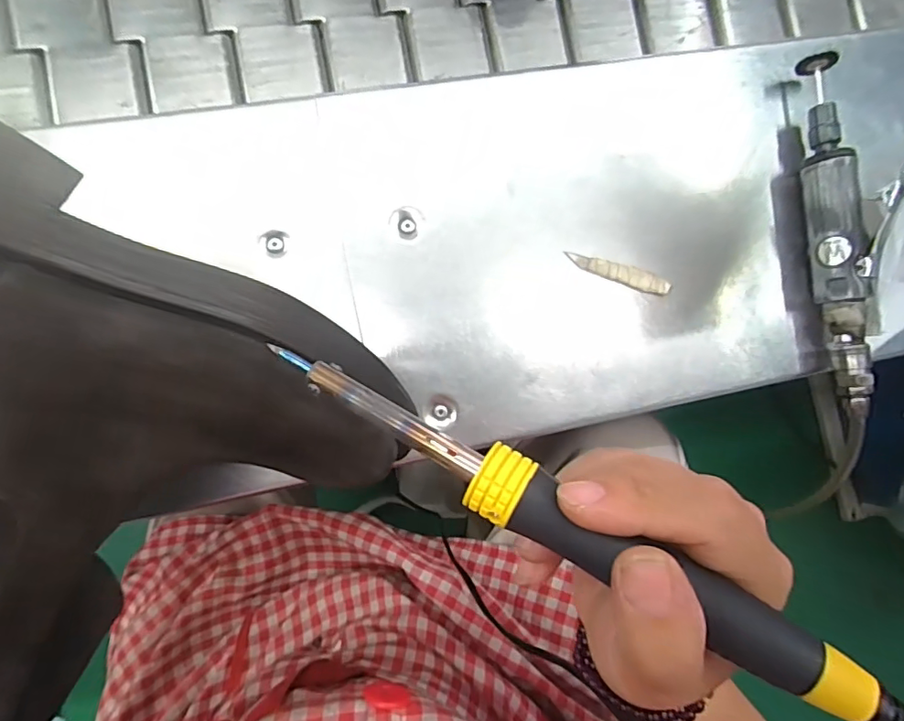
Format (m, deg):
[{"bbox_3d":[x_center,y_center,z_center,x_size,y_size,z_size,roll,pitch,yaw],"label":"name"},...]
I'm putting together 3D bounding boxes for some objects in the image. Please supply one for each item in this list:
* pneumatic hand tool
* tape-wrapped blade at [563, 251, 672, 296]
[{"bbox_3d":[0.270,-0.094,0.375,0.031,0.031,0.240,-8,89,-8],"label":"pneumatic hand tool"},{"bbox_3d":[0.116,-0.061,0.366,0.074,0.006,0.013,17,86,-7],"label":"tape-wrapped blade"}]

